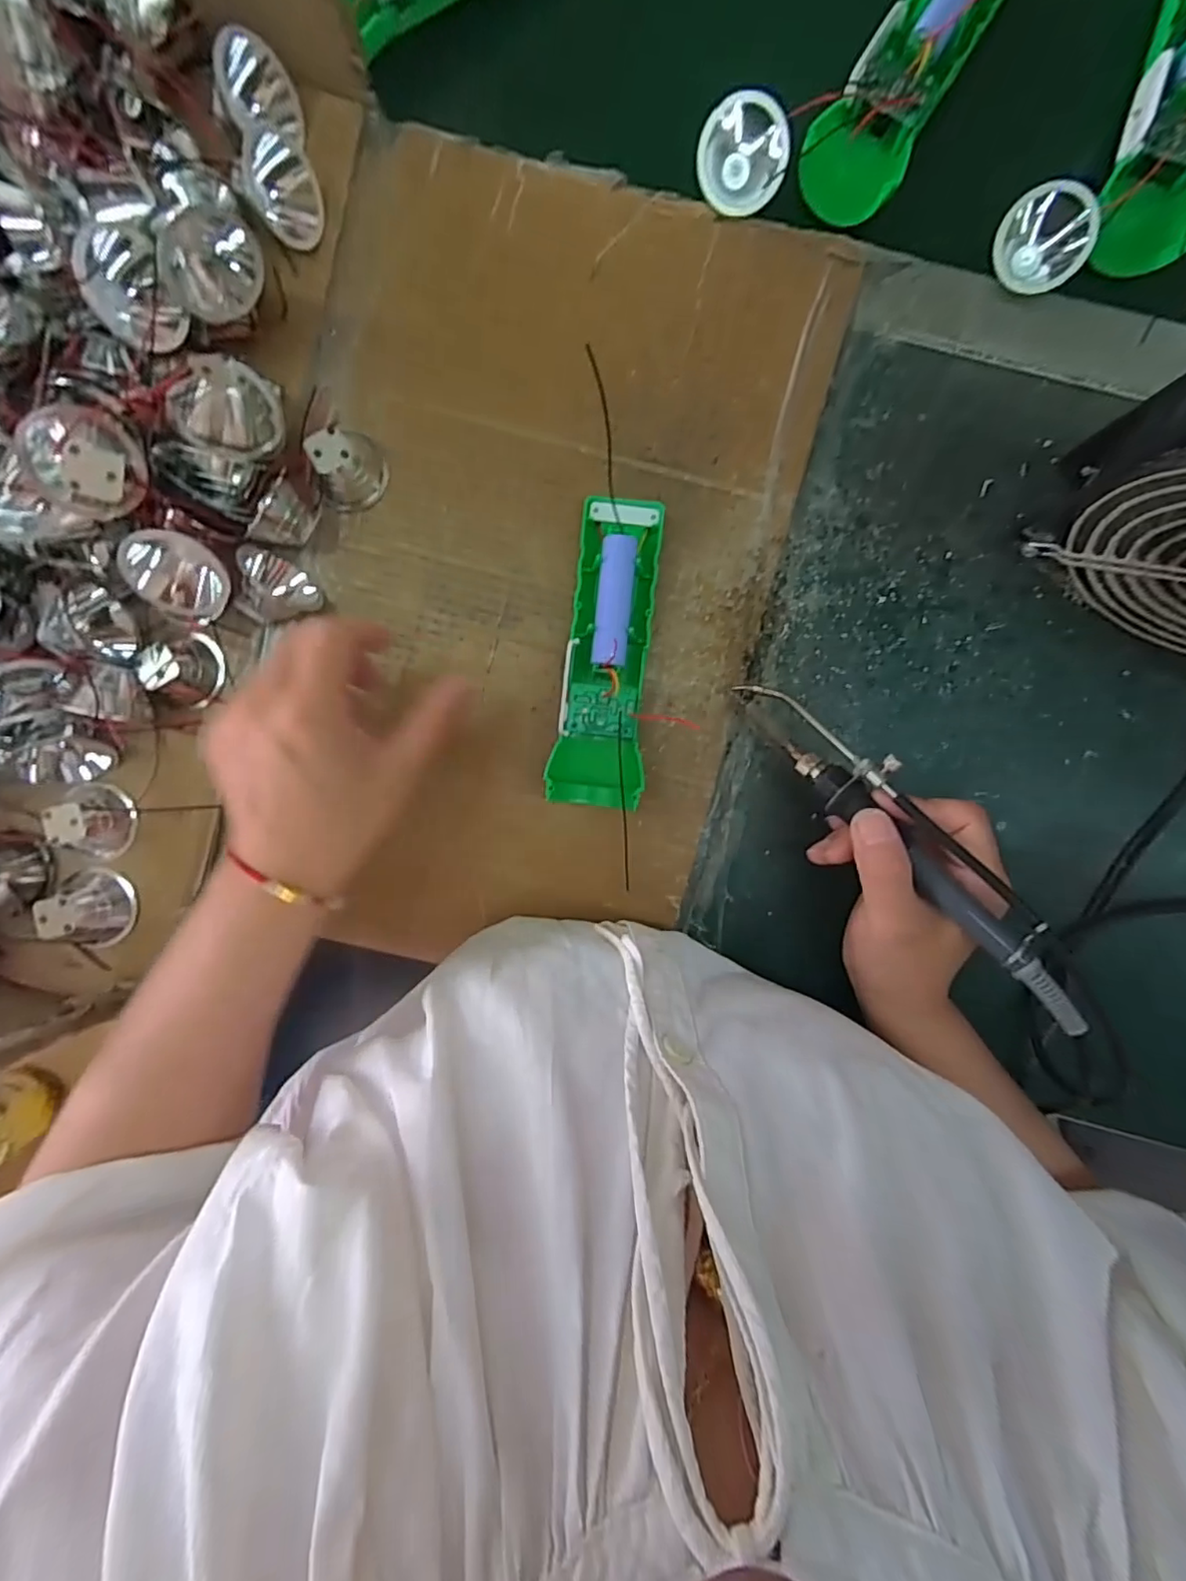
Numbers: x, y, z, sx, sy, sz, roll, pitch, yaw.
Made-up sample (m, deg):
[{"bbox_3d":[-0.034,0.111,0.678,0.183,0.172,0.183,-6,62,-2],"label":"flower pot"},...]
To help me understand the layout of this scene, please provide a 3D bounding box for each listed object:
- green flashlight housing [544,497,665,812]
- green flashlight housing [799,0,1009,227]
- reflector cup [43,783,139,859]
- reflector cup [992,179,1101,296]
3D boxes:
[{"bbox_3d":[0.006,-0.071,0.315,0.048,0.028,0.157,4,93,2],"label":"green flashlight housing"},{"bbox_3d":[0.158,-0.357,0.290,0.048,0.025,0.138,34,94,0],"label":"green flashlight housing"},{"bbox_3d":[-0.271,0.018,0.319,0.031,0.029,0.040,-11,93,3],"label":"reflector cup"},{"bbox_3d":[0.225,-0.273,0.292,0.024,0.038,0.042,-40,98,-18],"label":"reflector cup"}]

